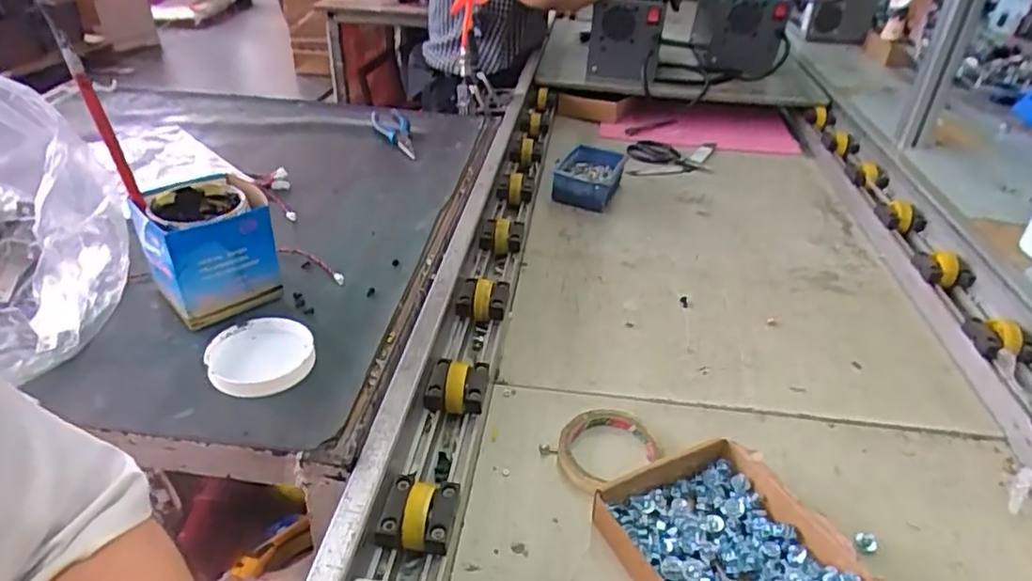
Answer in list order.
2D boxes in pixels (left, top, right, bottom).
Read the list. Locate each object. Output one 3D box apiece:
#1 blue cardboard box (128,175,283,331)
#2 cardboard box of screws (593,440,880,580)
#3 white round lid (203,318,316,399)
[{"bbox_3d":[-0.290,-0.040,0.614,0.103,0.103,0.099,-22,41,-31],"label":"blue cardboard box"},{"bbox_3d":[0.164,0.198,0.496,0.143,0.036,0.180,-12,37,-20],"label":"cardboard box of screws"},{"bbox_3d":[-0.216,0.056,0.550,0.082,0.018,0.081,2,34,-1],"label":"white round lid"}]

